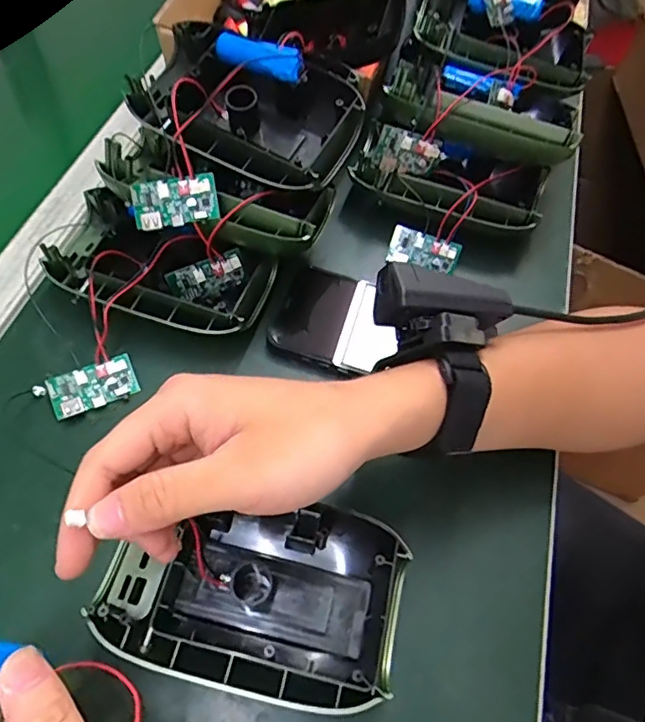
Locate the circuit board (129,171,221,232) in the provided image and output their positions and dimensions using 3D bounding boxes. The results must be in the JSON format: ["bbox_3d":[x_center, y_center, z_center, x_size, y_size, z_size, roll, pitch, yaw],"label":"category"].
[{"bbox_3d":[-0.096,-0.104,0.356,0.053,0.007,0.031,-10,94,1],"label":"circuit board"}]

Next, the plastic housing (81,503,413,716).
[{"bbox_3d":[-0.037,0.125,0.298,0.155,0.036,0.091,11,59,3],"label":"plastic housing"}]

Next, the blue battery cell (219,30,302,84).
[{"bbox_3d":[-0.045,-0.218,0.387,0.067,0.017,0.015,24,61,11],"label":"blue battery cell"}]

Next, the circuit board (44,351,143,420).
[{"bbox_3d":[-0.156,0.018,0.371,0.055,0.010,0.030,-21,62,-15],"label":"circuit board"}]

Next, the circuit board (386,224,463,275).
[{"bbox_3d":[0.082,-0.090,0.439,0.055,0.026,0.009,19,17,10],"label":"circuit board"}]

